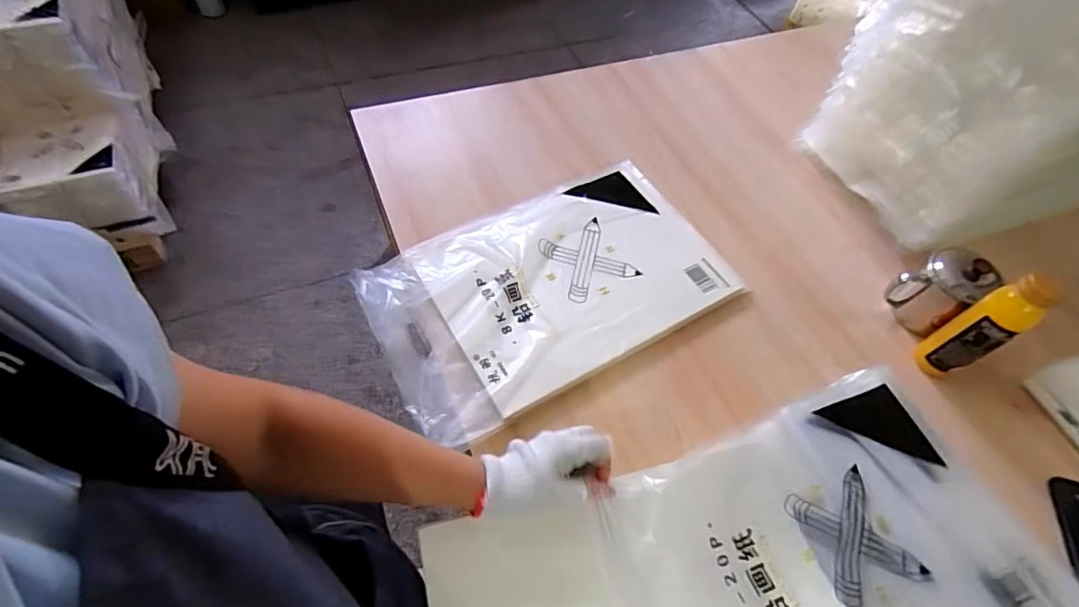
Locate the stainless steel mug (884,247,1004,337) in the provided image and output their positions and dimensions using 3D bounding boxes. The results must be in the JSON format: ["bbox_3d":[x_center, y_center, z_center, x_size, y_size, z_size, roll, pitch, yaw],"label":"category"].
[{"bbox_3d":[0.516,-0.016,0.687,0.071,0.105,0.075,2,57,-4],"label":"stainless steel mug"}]

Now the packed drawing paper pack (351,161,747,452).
[{"bbox_3d":[0.018,-0.029,0.688,0.453,0.032,0.278,-27,65,-19],"label":"packed drawing paper pack"}]

